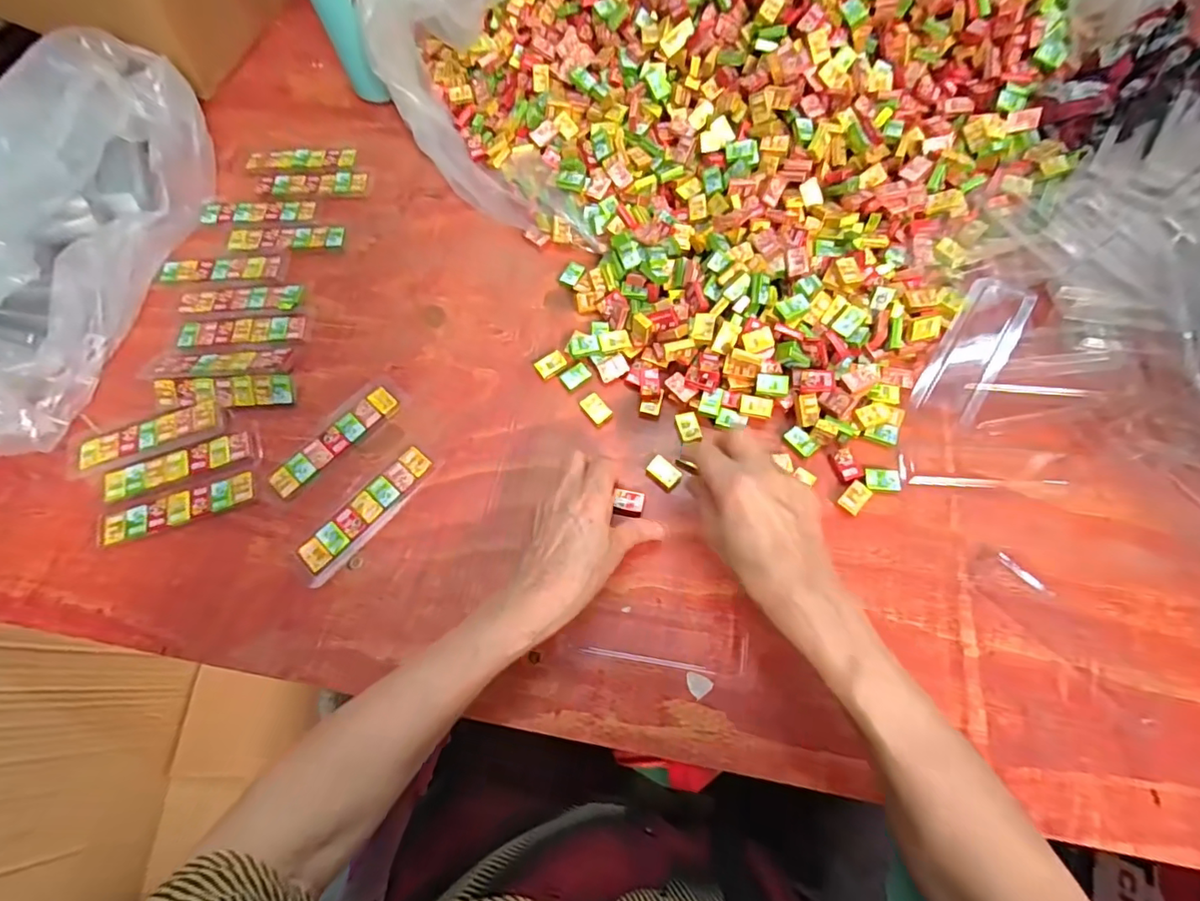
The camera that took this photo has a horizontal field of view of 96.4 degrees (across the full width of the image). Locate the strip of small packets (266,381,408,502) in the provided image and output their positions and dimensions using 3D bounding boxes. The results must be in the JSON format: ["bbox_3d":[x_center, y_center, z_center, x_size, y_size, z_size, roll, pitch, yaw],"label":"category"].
[{"bbox_3d":[-0.222,-0.011,0.453,0.039,0.009,0.125,39,74,17],"label":"strip of small packets"}]

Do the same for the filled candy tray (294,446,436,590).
[{"bbox_3d":[-0.188,0.048,0.427,0.037,0.009,0.128,36,74,16],"label":"filled candy tray"}]

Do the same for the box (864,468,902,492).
[{"bbox_3d":[0.220,0.023,0.417,0.025,0.011,0.017,1,67,3],"label":"box"}]

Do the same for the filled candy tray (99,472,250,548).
[{"bbox_3d":[-0.342,0.047,0.433,0.120,0.005,0.027,-18,68,-4],"label":"filled candy tray"}]

